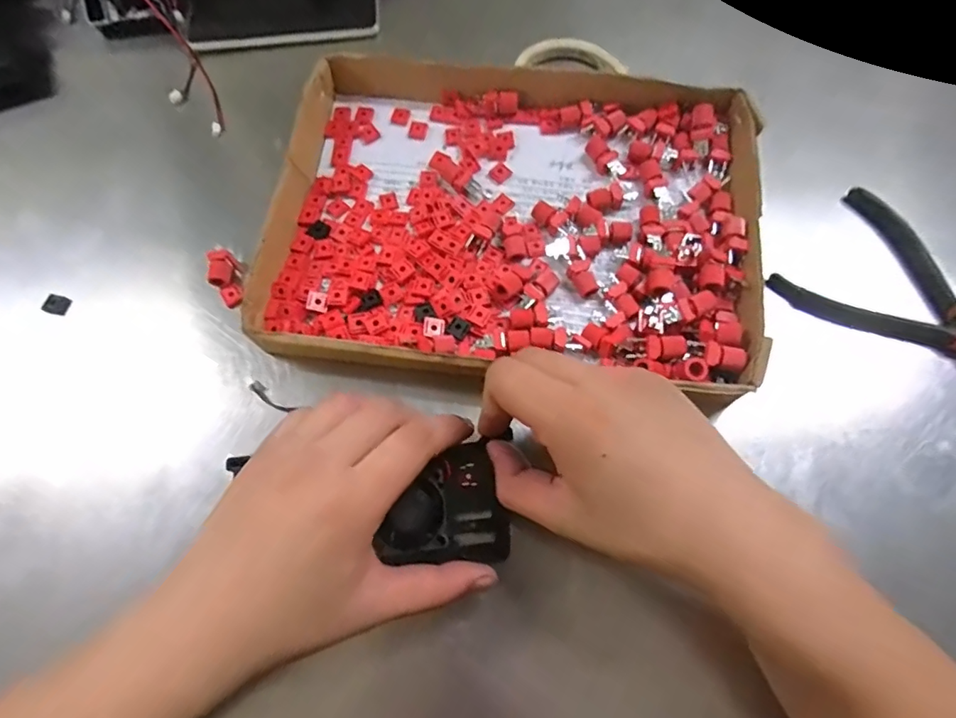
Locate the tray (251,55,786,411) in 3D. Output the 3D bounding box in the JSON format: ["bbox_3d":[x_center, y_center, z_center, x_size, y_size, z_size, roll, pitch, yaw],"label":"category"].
[{"bbox_3d":[0.020,-0.100,0.356,0.326,0.035,0.250,9,71,5],"label":"tray"}]

